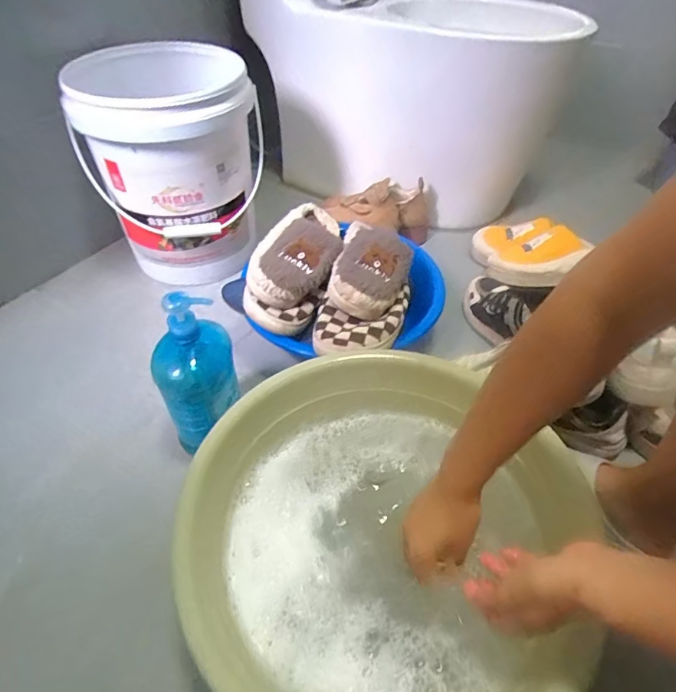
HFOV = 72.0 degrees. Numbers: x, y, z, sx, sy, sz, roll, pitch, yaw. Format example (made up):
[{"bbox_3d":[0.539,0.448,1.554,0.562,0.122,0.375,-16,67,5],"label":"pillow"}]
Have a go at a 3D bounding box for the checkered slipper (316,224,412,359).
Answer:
[{"bbox_3d":[0.052,-0.101,0.728,0.125,0.087,0.305,11,46,9],"label":"checkered slipper"}]

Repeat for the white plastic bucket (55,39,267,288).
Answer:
[{"bbox_3d":[-0.307,-0.342,0.900,0.301,0.349,0.314,-11,46,-12],"label":"white plastic bucket"}]

